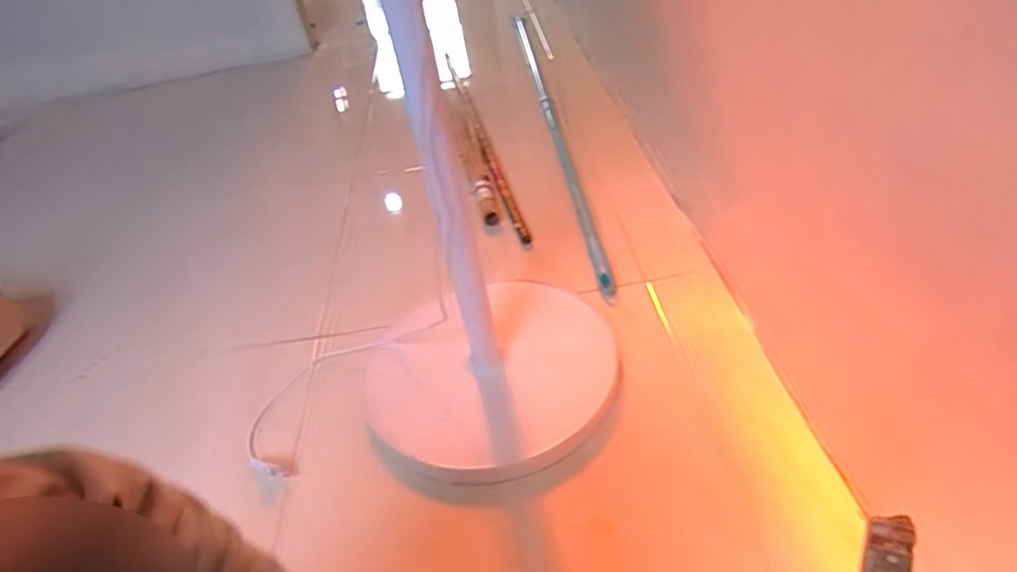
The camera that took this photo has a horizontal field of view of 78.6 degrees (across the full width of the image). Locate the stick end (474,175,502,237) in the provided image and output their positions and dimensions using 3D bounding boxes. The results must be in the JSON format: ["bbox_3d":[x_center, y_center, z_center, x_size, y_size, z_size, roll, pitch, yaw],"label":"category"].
[{"bbox_3d":[-0.038,-0.152,1.128,0.034,0.026,0.149,-8,42,-7],"label":"stick end"}]

